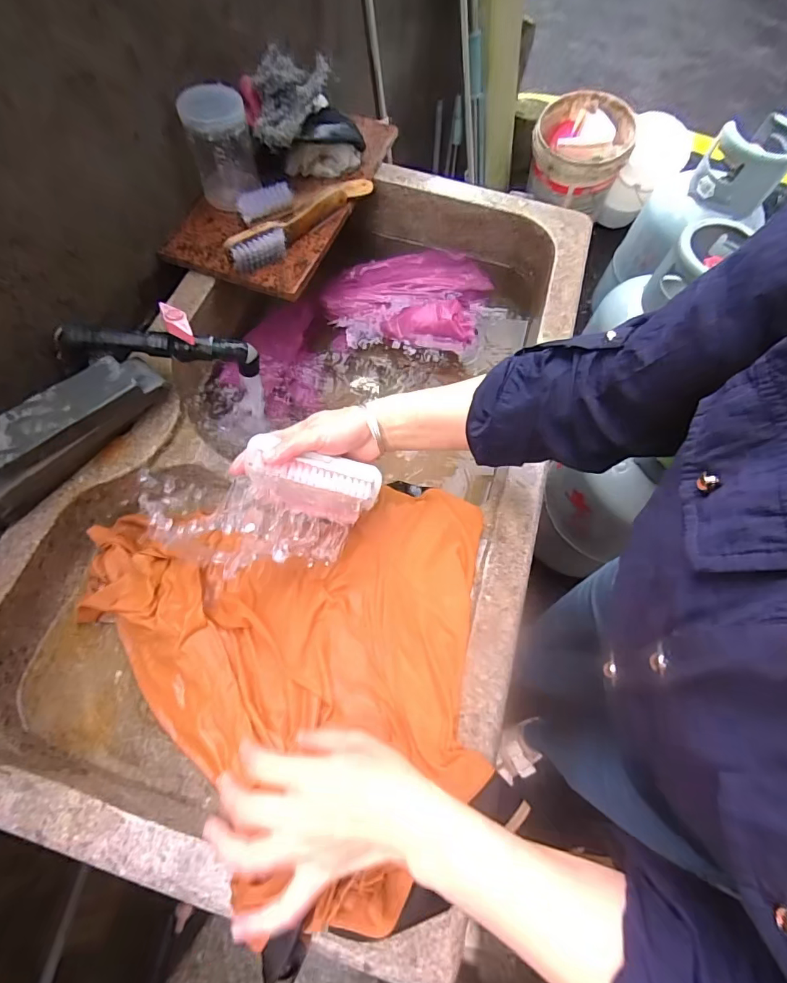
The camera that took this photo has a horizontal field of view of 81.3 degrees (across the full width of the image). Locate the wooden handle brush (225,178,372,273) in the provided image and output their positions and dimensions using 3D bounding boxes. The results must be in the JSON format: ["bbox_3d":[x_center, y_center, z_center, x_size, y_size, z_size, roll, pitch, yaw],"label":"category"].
[{"bbox_3d":[-0.125,-0.391,0.650,0.050,0.037,0.260,38,68,14],"label":"wooden handle brush"}]

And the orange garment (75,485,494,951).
[{"bbox_3d":[-0.103,0.178,0.453,0.409,0.078,0.367,-6,65,-6],"label":"orange garment"}]

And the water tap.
[{"bbox_3d":[-0.265,-0.171,0.519,0.206,0.071,0.032,-1,65,-4],"label":"water tap"}]

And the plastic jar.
[{"bbox_3d":[-0.236,-0.473,0.632,0.080,0.110,0.075,-17,67,-11],"label":"plastic jar"}]

